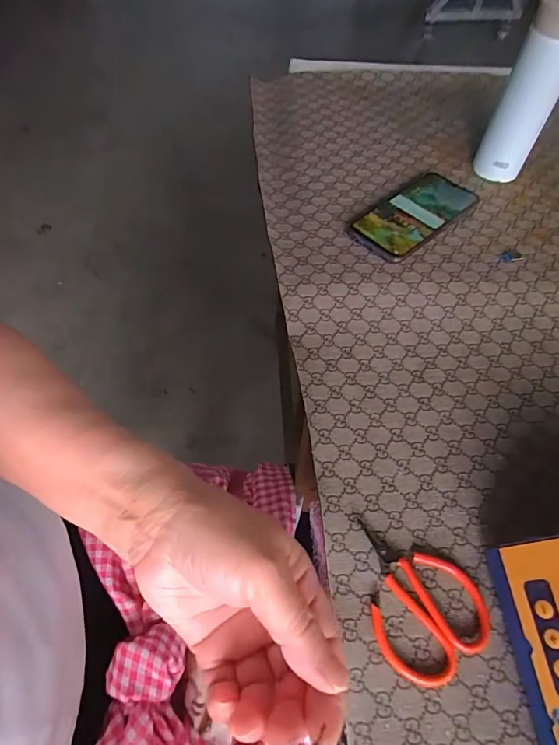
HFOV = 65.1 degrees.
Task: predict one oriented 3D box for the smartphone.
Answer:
[{"bbox_3d":[0.155,-0.185,0.500,0.175,0.007,0.077,-39,68,-23],"label":"smartphone"}]

